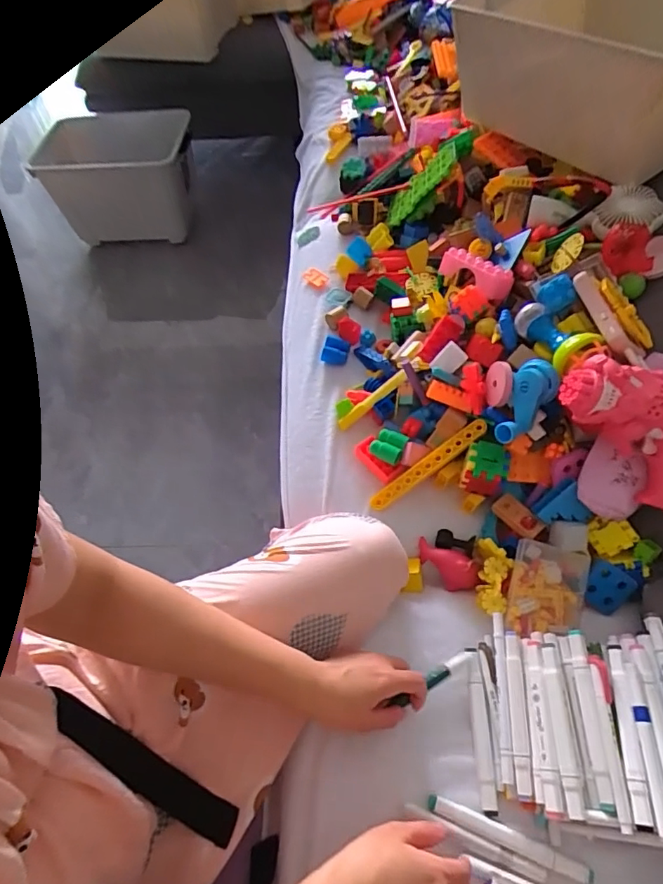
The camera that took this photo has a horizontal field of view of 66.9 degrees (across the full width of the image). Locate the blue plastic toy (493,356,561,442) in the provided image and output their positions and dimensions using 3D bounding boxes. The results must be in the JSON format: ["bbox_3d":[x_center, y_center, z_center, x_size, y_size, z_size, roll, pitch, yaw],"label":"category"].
[{"bbox_3d":[0.234,-0.046,0.603,0.051,0.039,0.108,26,92,19],"label":"blue plastic toy"}]

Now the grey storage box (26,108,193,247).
[{"bbox_3d":[-0.667,-0.845,1.598,0.416,0.266,0.312,-3,58,2],"label":"grey storage box"}]

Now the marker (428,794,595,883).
[{"bbox_3d":[0.166,0.371,0.469,0.151,0.012,0.016,18,61,14],"label":"marker"}]

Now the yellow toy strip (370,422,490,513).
[{"bbox_3d":[0.124,0.030,0.654,0.177,0.014,0.023,-38,60,9],"label":"yellow toy strip"}]

